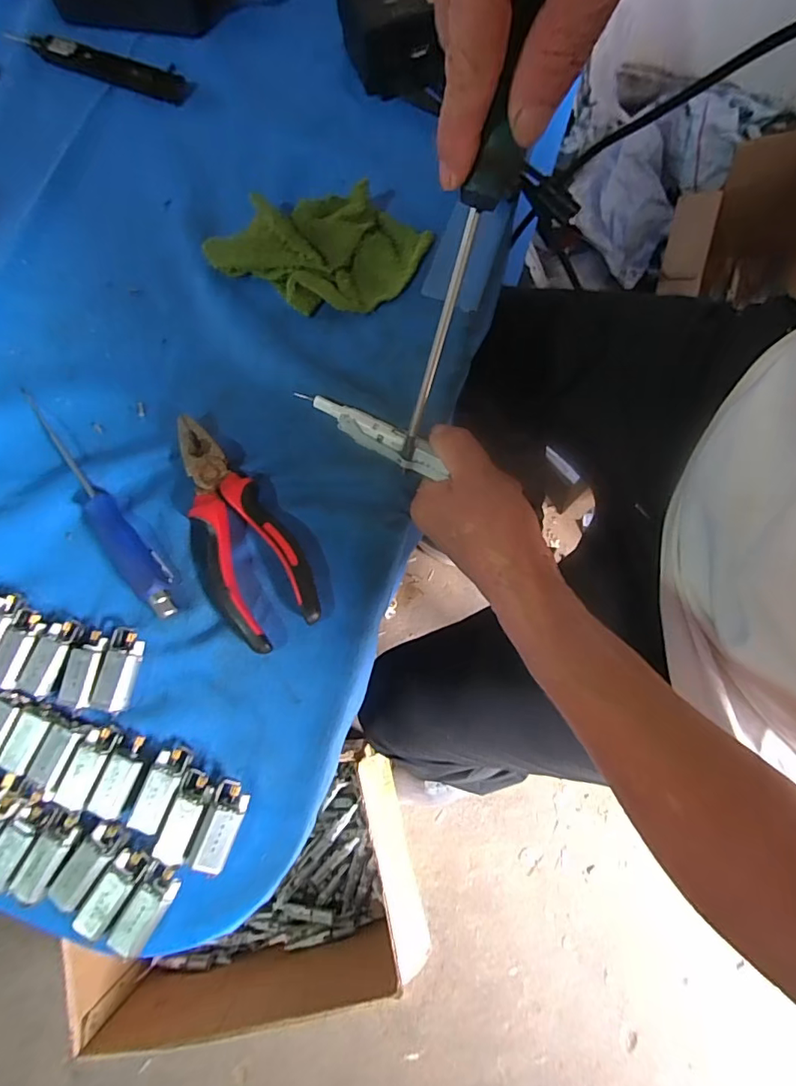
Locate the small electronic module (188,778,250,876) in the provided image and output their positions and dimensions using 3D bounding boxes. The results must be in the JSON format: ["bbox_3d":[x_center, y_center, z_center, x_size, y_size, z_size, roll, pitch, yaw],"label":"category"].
[{"bbox_3d":[-0.098,0.157,0.283,0.020,0.015,0.044,18,79,4],"label":"small electronic module"}]

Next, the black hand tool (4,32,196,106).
[{"bbox_3d":[-0.246,-0.394,0.412,0.173,0.012,0.025,23,80,5],"label":"black hand tool"}]

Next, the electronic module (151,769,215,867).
[{"bbox_3d":[-0.119,0.154,0.284,0.020,0.011,0.046,20,79,5],"label":"electronic module"}]

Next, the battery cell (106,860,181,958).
[{"bbox_3d":[-0.135,0.196,0.273,0.019,0.006,0.046,27,80,6],"label":"battery cell"}]

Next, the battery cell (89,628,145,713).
[{"bbox_3d":[-0.166,0.076,0.305,0.022,0.013,0.046,10,79,3],"label":"battery cell"}]

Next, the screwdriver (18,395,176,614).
[{"bbox_3d":[-0.195,-0.029,0.326,0.017,0.020,0.186,-38,81,-7],"label":"screwdriver"}]

